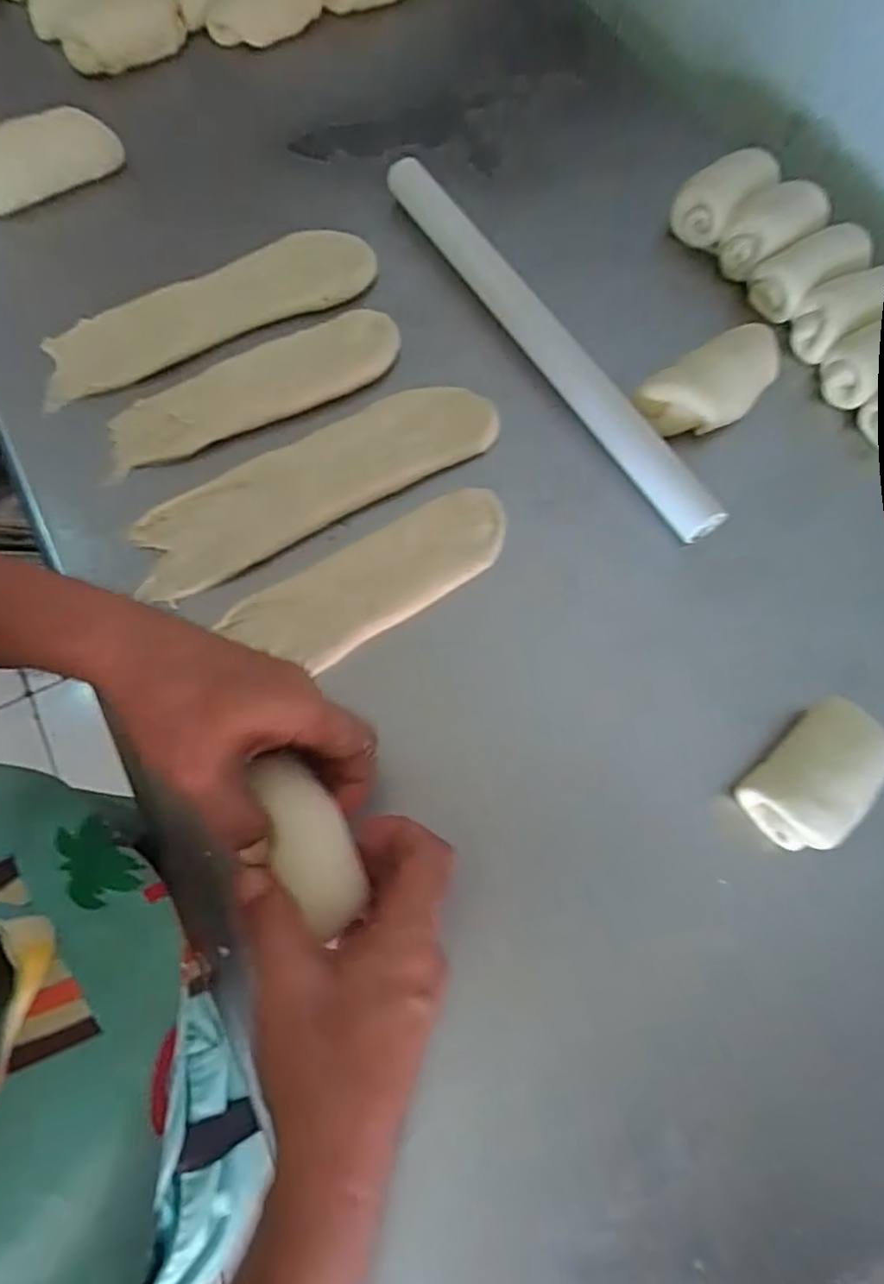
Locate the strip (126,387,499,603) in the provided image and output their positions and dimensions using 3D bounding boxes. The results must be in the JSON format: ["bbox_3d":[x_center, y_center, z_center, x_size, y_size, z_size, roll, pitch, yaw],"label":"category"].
[{"bbox_3d":[-0.092,-0.120,0.467,0.270,0.013,0.076,-29,74,-11],"label":"strip"}]

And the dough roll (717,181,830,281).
[{"bbox_3d":[0.274,-0.339,0.546,0.082,0.061,0.060,-39,76,-13],"label":"dough roll"}]

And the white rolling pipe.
[{"bbox_3d":[0.076,-0.242,0.515,0.038,0.037,0.414,-32,74,-11],"label":"white rolling pipe"}]

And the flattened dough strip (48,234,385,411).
[{"bbox_3d":[-0.187,-0.269,0.524,0.271,0.022,0.075,-26,73,-10],"label":"flattened dough strip"}]

